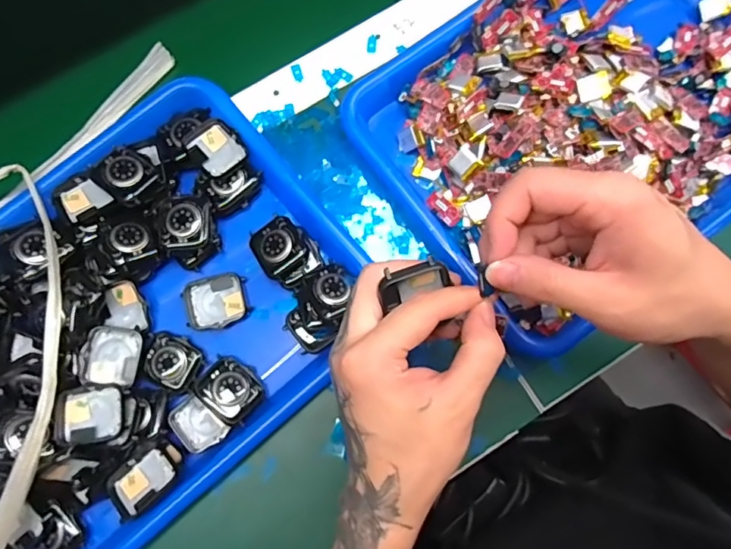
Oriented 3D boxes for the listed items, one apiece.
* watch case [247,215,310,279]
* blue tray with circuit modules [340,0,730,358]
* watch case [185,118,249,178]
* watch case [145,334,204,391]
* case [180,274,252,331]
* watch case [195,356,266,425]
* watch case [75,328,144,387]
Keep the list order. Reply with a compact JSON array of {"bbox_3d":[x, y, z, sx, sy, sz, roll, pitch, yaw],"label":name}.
[{"bbox_3d":[-0.064,-0.020,0.376,0.037,0.018,0.042,-32,82,-5],"label":"watch case"},{"bbox_3d":[0.177,-0.125,0.391,0.325,0.046,0.247,-36,82,-5],"label":"blue tray with circuit modules"},{"bbox_3d":[-0.113,-0.097,0.382,0.035,0.005,0.043,-40,82,-6],"label":"watch case"},{"bbox_3d":[-0.140,0.063,0.365,0.039,0.007,0.035,33,82,5],"label":"watch case"},{"bbox_3d":[-0.111,0.021,0.376,0.045,0.008,0.038,-16,81,-2],"label":"case"},{"bbox_3d":[-0.096,0.082,0.358,0.042,0.013,0.036,44,83,7],"label":"watch case"},{"bbox_3d":[-0.184,0.059,0.364,0.037,0.011,0.041,11,81,-14],"label":"watch case"}]

